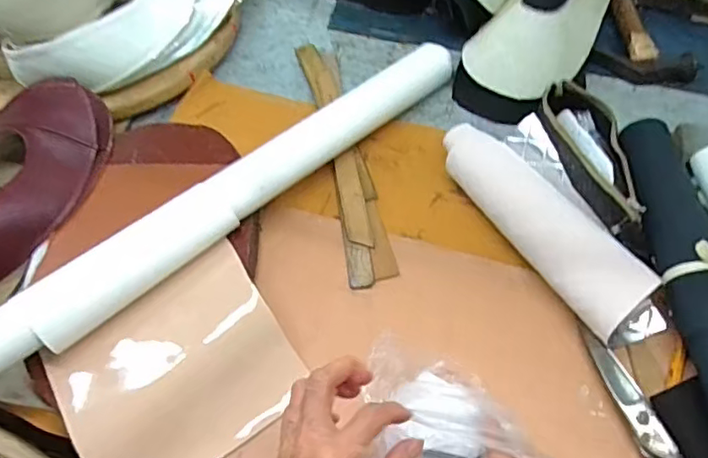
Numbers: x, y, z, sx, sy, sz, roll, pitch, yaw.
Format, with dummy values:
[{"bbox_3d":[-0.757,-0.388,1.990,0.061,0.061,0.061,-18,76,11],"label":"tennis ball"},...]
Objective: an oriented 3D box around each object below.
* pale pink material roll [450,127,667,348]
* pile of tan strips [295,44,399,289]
[{"bbox_3d":[0.166,-0.008,0.518,0.065,0.052,0.251,-28,59,-14],"label":"pale pink material roll"},{"bbox_3d":[-0.014,-0.089,0.610,0.043,0.011,0.337,-11,56,-5],"label":"pile of tan strips"}]

